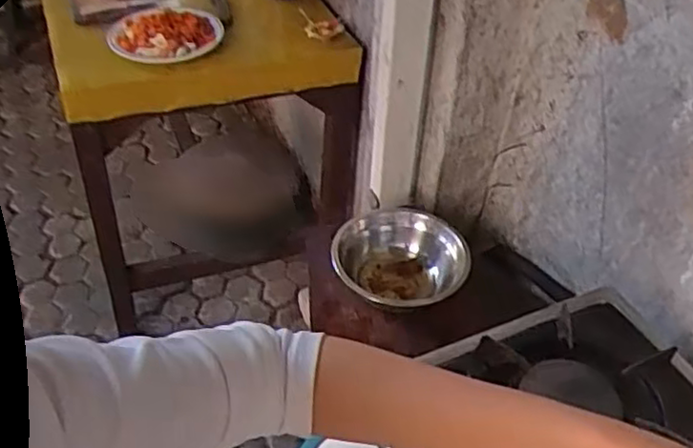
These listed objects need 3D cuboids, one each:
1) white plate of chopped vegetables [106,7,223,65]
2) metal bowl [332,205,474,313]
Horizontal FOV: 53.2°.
[{"bbox_3d":[-0.359,-0.378,1.359,0.182,0.040,0.190,2,44,-2],"label":"white plate of chopped vegetables"},{"bbox_3d":[0.080,0.068,0.993,0.163,0.095,0.179,2,44,-2],"label":"metal bowl"}]

